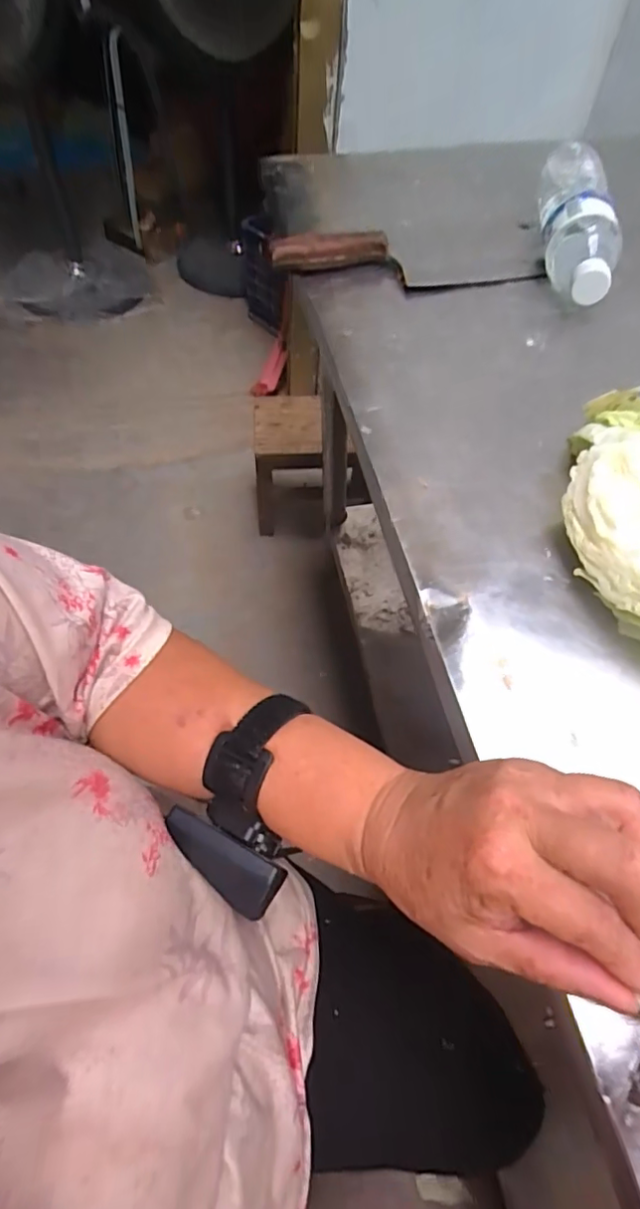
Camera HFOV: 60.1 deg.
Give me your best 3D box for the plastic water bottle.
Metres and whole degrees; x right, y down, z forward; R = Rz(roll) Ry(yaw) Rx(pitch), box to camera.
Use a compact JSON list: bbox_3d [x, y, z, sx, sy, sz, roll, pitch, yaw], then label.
[{"bbox_3d":[0.252,-0.371,0.546,0.067,0.058,0.234,9,57,5],"label":"plastic water bottle"}]

